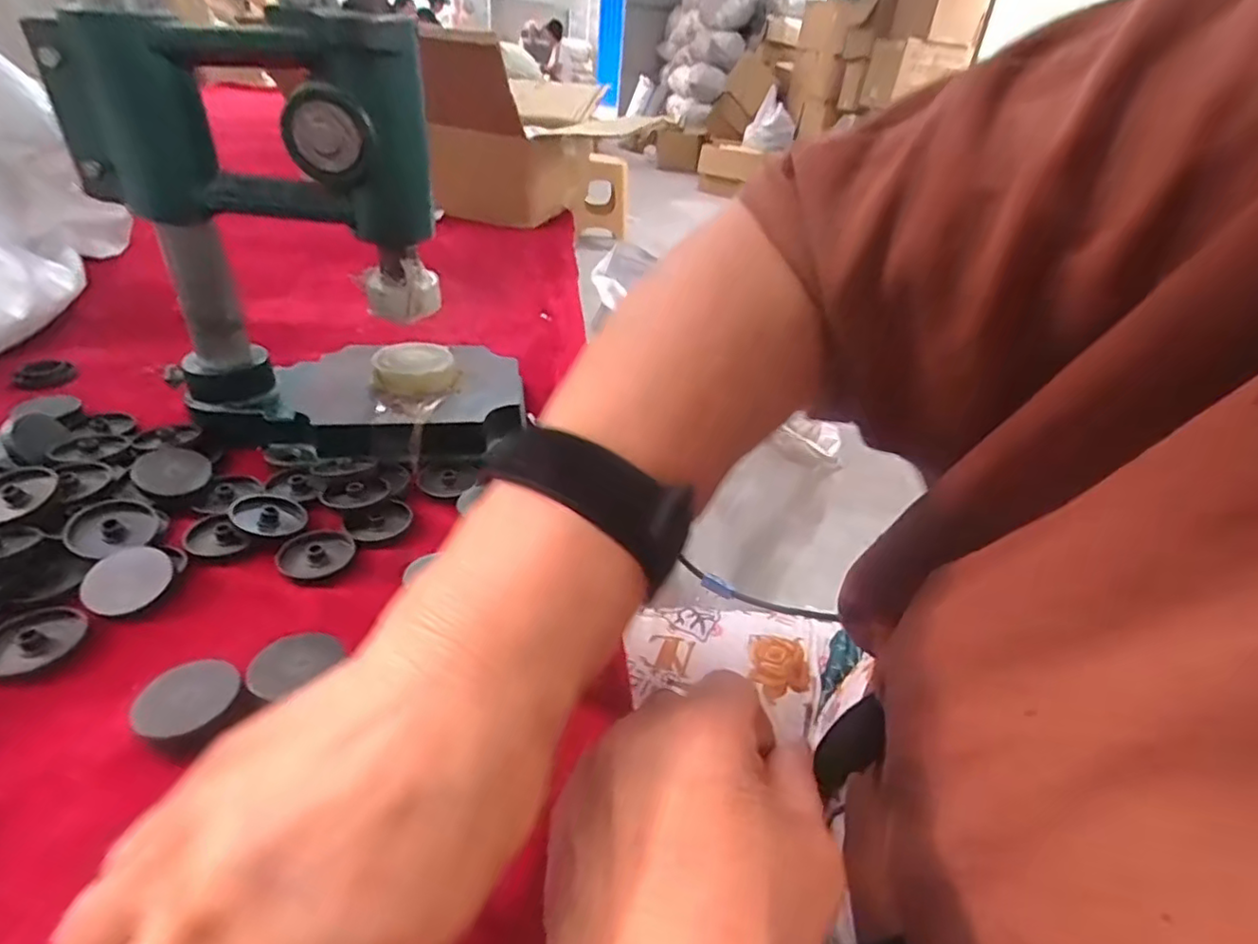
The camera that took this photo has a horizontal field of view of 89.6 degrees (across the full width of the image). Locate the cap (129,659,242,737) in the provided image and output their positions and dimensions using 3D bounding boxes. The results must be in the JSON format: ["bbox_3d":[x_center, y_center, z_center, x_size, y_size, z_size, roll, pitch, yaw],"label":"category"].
[{"bbox_3d":[-0.156,0.084,0.226,0.027,0.015,0.032,26,38,28],"label":"cap"}]

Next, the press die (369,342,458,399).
[{"bbox_3d":[-0.133,-0.063,0.395,0.047,0.021,0.052,-5,34,-16],"label":"press die"}]

